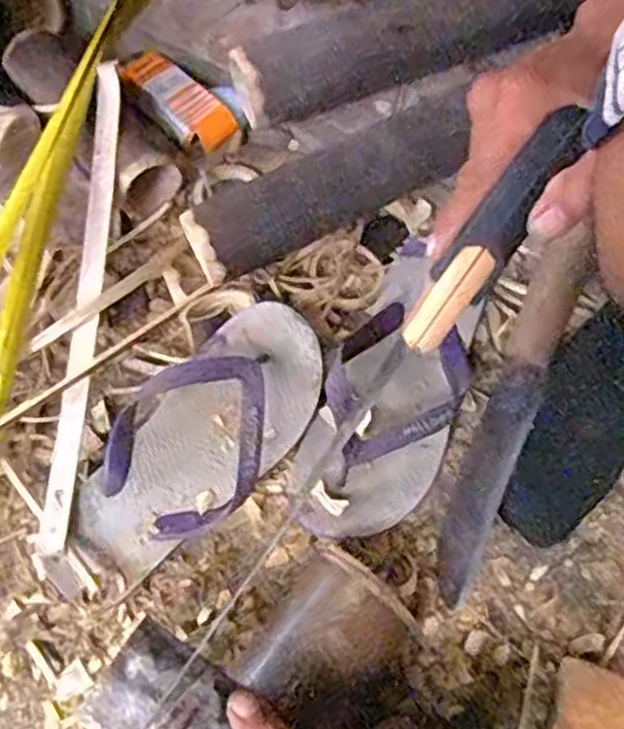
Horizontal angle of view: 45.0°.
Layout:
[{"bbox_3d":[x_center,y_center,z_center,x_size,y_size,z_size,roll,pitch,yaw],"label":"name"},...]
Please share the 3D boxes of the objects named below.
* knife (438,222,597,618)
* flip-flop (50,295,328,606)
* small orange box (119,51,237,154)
[{"bbox_3d":[0.150,0.034,0.563,0.038,0.019,0.287,21,82,5],"label":"knife"},{"bbox_3d":[-0.091,0.060,0.553,0.111,0.059,0.254,37,71,13],"label":"flip-flop"},{"bbox_3d":[-0.121,-0.243,0.693,0.051,0.033,0.109,-41,76,-16],"label":"small orange box"}]

